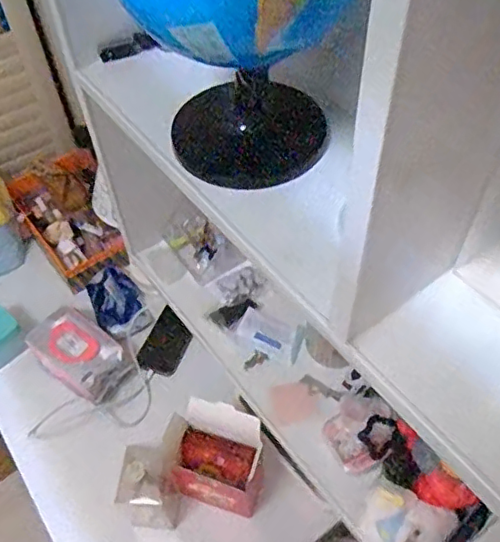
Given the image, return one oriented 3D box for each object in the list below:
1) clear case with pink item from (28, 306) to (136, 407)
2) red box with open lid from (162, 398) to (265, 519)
[{"bbox_3d":[-0.335,0.156,1.108,0.228,0.069,0.126,32,60,24],"label":"clear case with pink item"},{"bbox_3d":[-0.054,0.300,0.909,0.153,0.192,0.112,10,54,10],"label":"red box with open lid"}]

